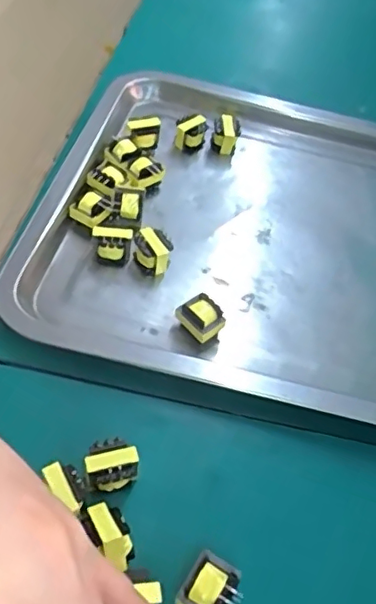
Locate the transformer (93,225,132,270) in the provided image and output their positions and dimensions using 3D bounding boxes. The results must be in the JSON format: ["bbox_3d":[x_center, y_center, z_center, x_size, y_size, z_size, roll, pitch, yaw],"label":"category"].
[{"bbox_3d":[-0.048,-0.036,0.366,0.023,0.024,0.016,2,51,-6],"label":"transformer"}]

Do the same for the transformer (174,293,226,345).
[{"bbox_3d":[0.007,0.011,0.338,0.024,0.021,0.020,39,57,22],"label":"transformer"}]

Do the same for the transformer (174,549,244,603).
[{"bbox_3d":[0.010,0.123,0.247,0.023,0.013,0.024,29,54,15],"label":"transformer"}]

